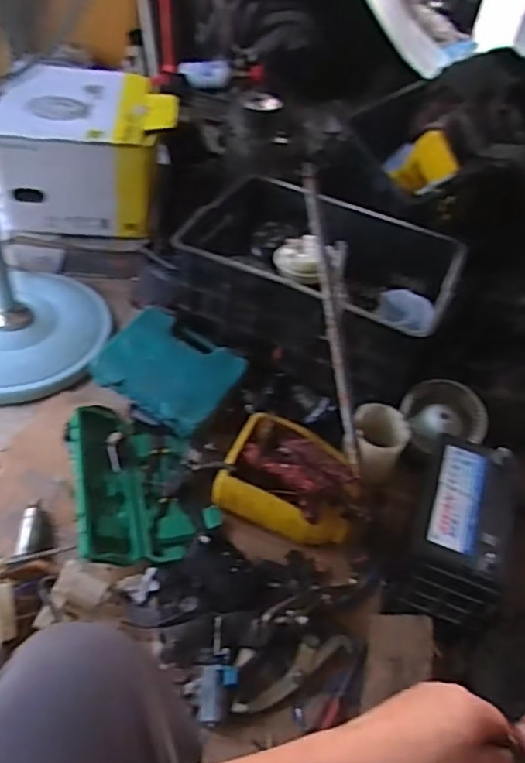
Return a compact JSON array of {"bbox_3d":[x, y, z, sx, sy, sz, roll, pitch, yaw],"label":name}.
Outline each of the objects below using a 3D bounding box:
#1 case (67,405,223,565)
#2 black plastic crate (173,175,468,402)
[{"bbox_3d":[-0.204,0.156,0.992,0.207,0.076,0.302,-10,50,-16],"label":"case"},{"bbox_3d":[0.110,-0.200,1.208,0.504,0.191,0.432,23,47,14],"label":"black plastic crate"}]

